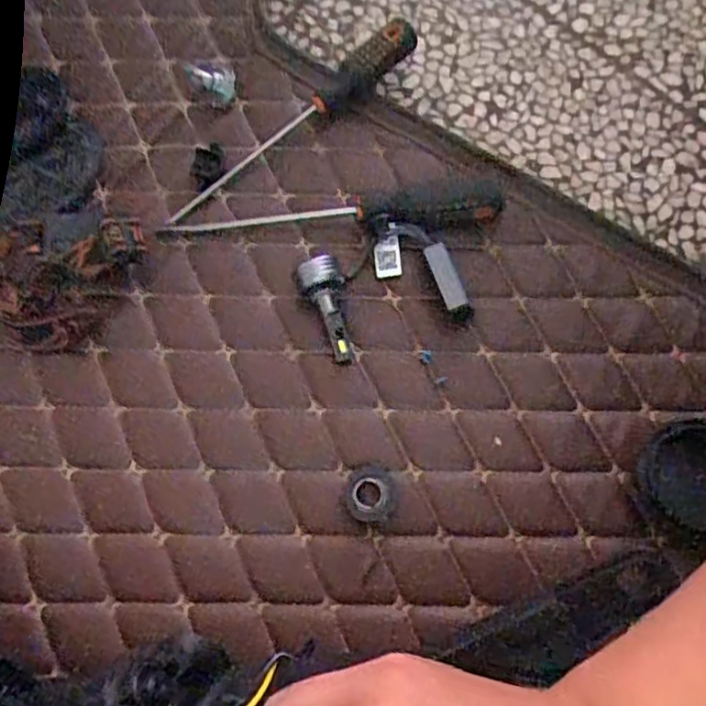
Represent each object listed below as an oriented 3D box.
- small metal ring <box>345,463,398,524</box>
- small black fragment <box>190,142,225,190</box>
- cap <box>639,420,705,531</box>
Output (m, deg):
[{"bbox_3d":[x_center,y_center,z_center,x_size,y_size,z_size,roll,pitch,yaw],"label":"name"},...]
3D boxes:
[{"bbox_3d":[0.011,0.091,0.435,0.033,0.014,0.036,0,72,0],"label":"small metal ring"},{"bbox_3d":[-0.112,-0.143,0.509,0.022,0.004,0.037,10,72,3],"label":"small black fragment"},{"bbox_3d":[0.229,0.078,0.436,0.073,0.011,0.067,0,72,0],"label":"cap"}]

